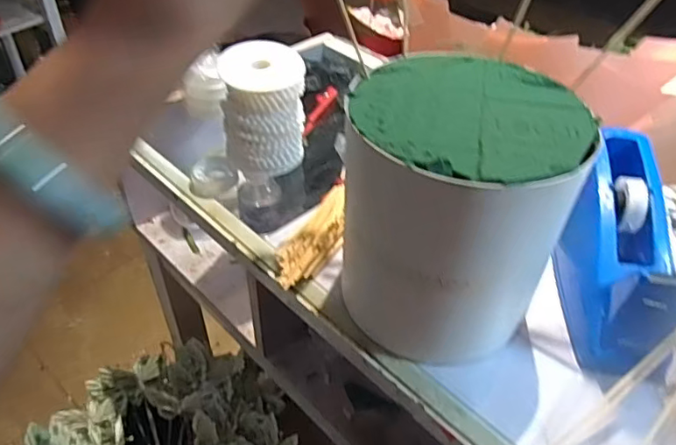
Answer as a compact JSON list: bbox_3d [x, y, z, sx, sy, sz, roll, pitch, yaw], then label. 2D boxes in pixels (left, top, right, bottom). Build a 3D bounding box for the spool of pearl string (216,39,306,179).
[{"bbox_3d":[-0.082,-0.125,0.611,0.088,0.125,0.081,-8,45,-11],"label":"spool of pearl string"}]

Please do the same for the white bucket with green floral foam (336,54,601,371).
[{"bbox_3d":[0.087,-0.008,0.444,0.154,0.192,0.156,1,44,-1],"label":"white bucket with green floral foam"}]

